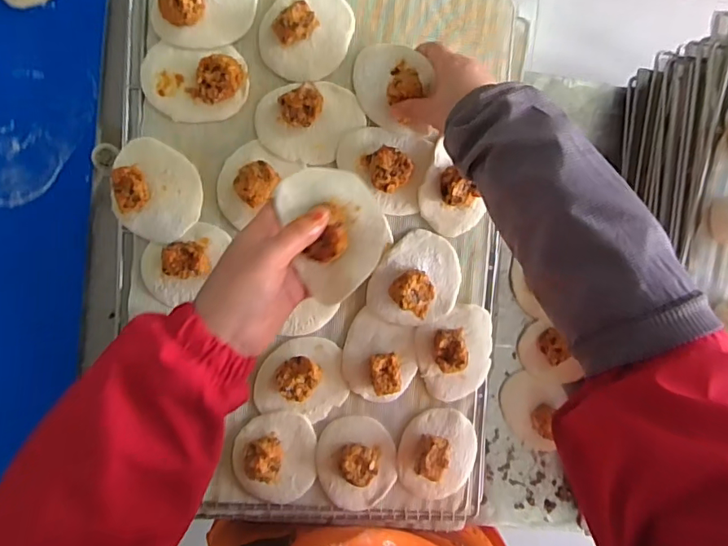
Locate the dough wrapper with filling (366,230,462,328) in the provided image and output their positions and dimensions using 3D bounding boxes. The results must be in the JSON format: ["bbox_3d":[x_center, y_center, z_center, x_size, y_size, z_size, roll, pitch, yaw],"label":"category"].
[{"bbox_3d":[0.060,0.011,0.543,0.090,0.025,0.104,32,91,-6],"label":"dough wrapper with filling"}]

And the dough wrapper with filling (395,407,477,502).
[{"bbox_3d":[0.083,0.204,0.558,0.087,0.032,0.101,1,94,-4],"label":"dough wrapper with filling"}]

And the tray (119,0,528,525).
[{"bbox_3d":[-0.044,-0.027,0.551,0.406,0.065,0.610,5,93,-5],"label":"tray"}]

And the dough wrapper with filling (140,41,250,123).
[{"bbox_3d":[-0.173,-0.193,0.511,0.105,0.026,0.074,2,94,-5],"label":"dough wrapper with filling"}]

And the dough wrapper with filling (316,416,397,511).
[{"bbox_3d":[-0.006,0.212,0.552,0.084,0.027,0.101,-4,94,-4],"label":"dough wrapper with filling"}]

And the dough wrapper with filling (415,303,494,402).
[{"bbox_3d":[0.104,0.090,0.554,0.087,0.032,0.101,-6,94,-4],"label":"dough wrapper with filling"}]

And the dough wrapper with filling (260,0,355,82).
[{"bbox_3d":[-0.059,-0.249,0.514,0.087,0.034,0.098,29,91,-6],"label":"dough wrapper with filling"}]

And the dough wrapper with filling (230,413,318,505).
[{"bbox_3d":[-0.096,0.201,0.541,0.087,0.027,0.099,2,94,-5],"label":"dough wrapper with filling"}]

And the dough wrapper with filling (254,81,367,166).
[{"bbox_3d":[-0.056,-0.156,0.522,0.109,0.031,0.080,5,93,-5],"label":"dough wrapper with filling"}]

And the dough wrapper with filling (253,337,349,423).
[{"bbox_3d":[-0.064,0.114,0.540,0.096,0.026,0.087,17,92,-5],"label":"dough wrapper with filling"}]

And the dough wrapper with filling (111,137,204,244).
[{"bbox_3d":[-0.211,-0.083,0.513,0.084,0.030,0.099,6,93,-5],"label":"dough wrapper with filling"}]

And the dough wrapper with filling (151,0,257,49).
[{"bbox_3d":[-0.160,-0.273,0.506,0.094,0.036,0.102,0,94,-4],"label":"dough wrapper with filling"}]

